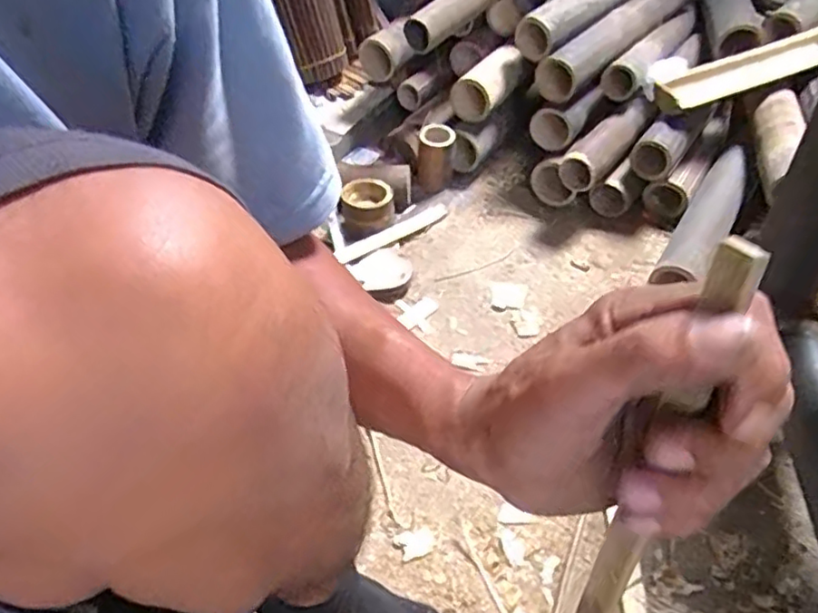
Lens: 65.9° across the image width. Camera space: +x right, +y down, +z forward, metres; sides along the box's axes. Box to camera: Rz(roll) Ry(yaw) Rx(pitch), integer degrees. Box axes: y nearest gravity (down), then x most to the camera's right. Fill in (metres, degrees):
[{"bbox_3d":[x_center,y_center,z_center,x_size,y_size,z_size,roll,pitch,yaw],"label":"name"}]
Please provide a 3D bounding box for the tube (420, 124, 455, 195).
[{"bbox_3d":[0.044,-0.237,1.015,0.061,0.094,0.059,2,46,5],"label":"tube"}]

